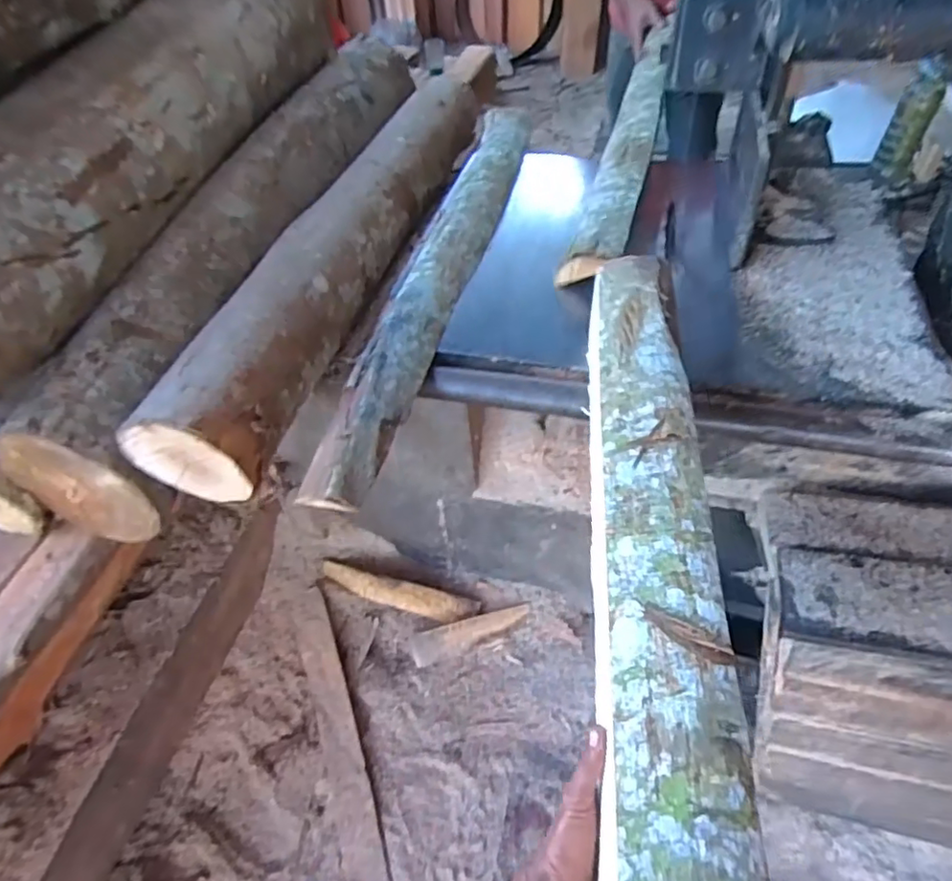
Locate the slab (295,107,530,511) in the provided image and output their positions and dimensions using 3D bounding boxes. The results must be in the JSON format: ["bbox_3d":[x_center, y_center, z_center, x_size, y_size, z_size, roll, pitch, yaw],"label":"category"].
[{"bbox_3d":[-0.045,-0.327,1.012,0.121,0.030,1.079,7,50,12],"label":"slab"}]

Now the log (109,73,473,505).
[{"bbox_3d":[-0.238,-0.390,1.103,0.181,0.125,1.124,9,50,13],"label":"log"}]

